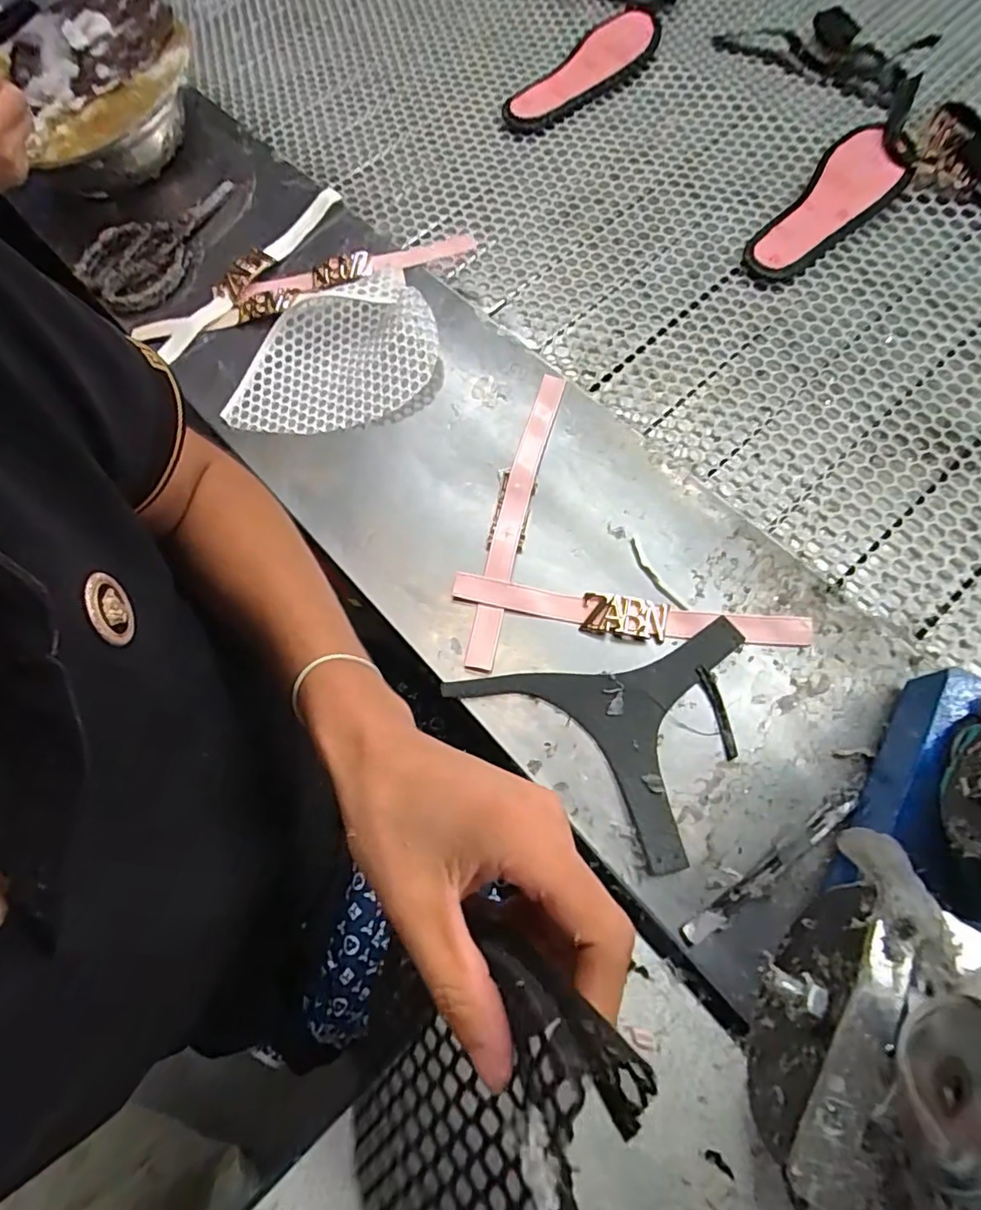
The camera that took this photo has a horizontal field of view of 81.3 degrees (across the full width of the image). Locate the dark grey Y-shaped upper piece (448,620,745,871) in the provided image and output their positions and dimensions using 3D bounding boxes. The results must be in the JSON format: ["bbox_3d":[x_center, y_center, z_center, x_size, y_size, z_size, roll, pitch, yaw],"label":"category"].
[{"bbox_3d":[0.086,0.100,0.382,0.201,0.010,0.144,-12,67,-2],"label":"dark grey Y-shaped upper piece"}]

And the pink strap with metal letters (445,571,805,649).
[{"bbox_3d":[0.097,0.007,0.413,0.250,0.012,0.029,10,71,6],"label":"pink strap with metal letters"}]

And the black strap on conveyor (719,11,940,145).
[{"bbox_3d":[0.376,-0.588,0.606,0.127,0.047,0.249,-30,72,-9],"label":"black strap on conveyor"}]

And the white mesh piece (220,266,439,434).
[{"bbox_3d":[-0.143,-0.216,0.498,0.189,0.034,0.132,-25,71,-7],"label":"white mesh piece"}]

